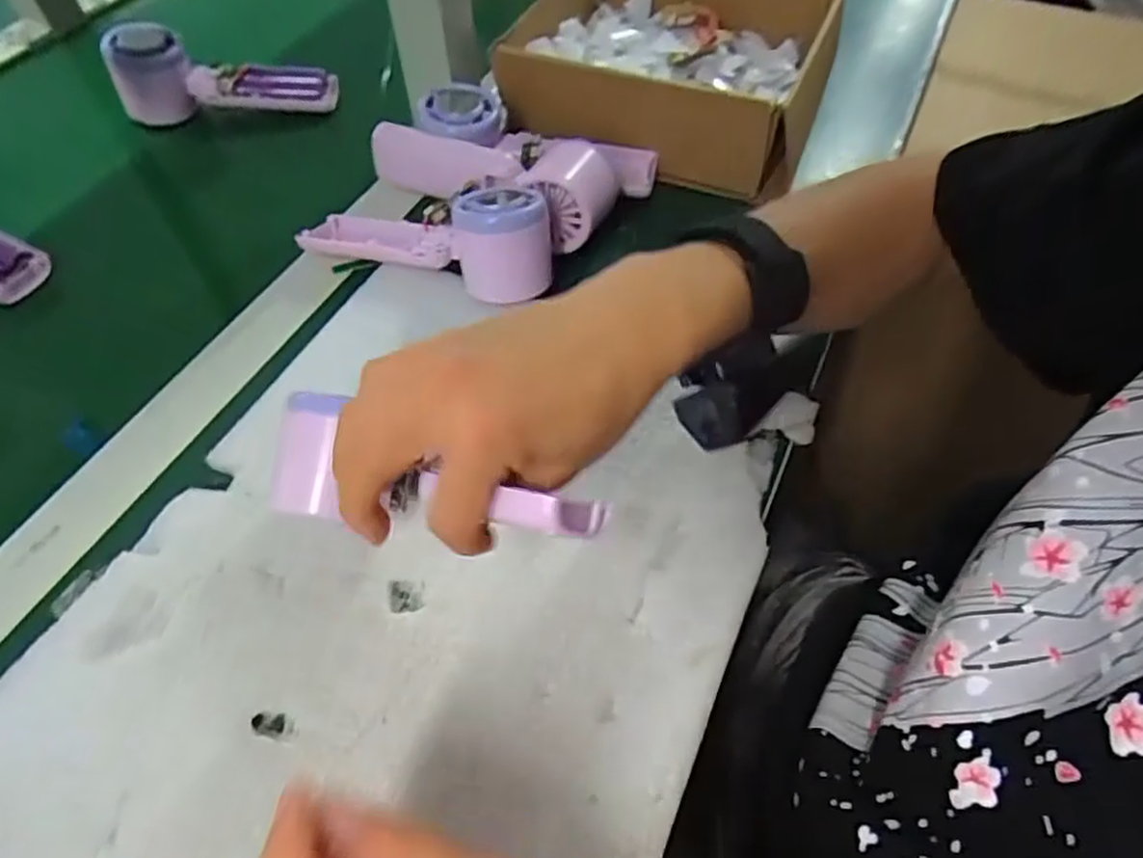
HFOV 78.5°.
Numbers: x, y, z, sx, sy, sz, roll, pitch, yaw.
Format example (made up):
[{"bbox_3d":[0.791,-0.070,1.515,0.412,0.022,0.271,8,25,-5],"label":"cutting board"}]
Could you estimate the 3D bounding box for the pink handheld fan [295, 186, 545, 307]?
[{"bbox_3d":[-0.088,-0.130,0.439,0.168,0.053,0.073,20,57,13],"label":"pink handheld fan"}]

